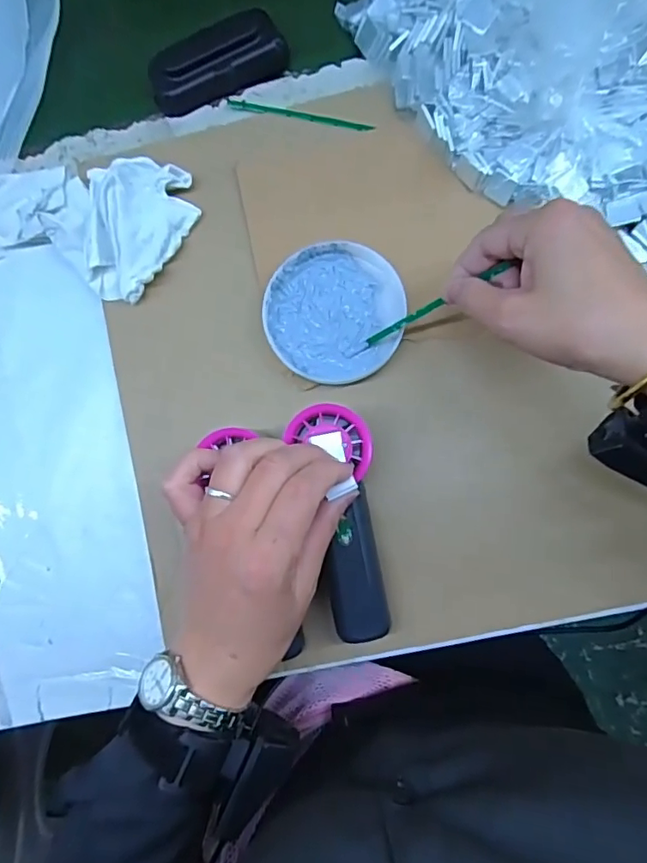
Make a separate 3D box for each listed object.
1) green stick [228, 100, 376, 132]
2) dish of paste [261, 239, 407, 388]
[{"bbox_3d":[-0.020,-0.246,0.423,0.118,0.006,0.010,16,87,6],"label":"green stick"},{"bbox_3d":[0.008,-0.086,0.396,0.097,0.018,0.099,0,86,5],"label":"dish of paste"}]

